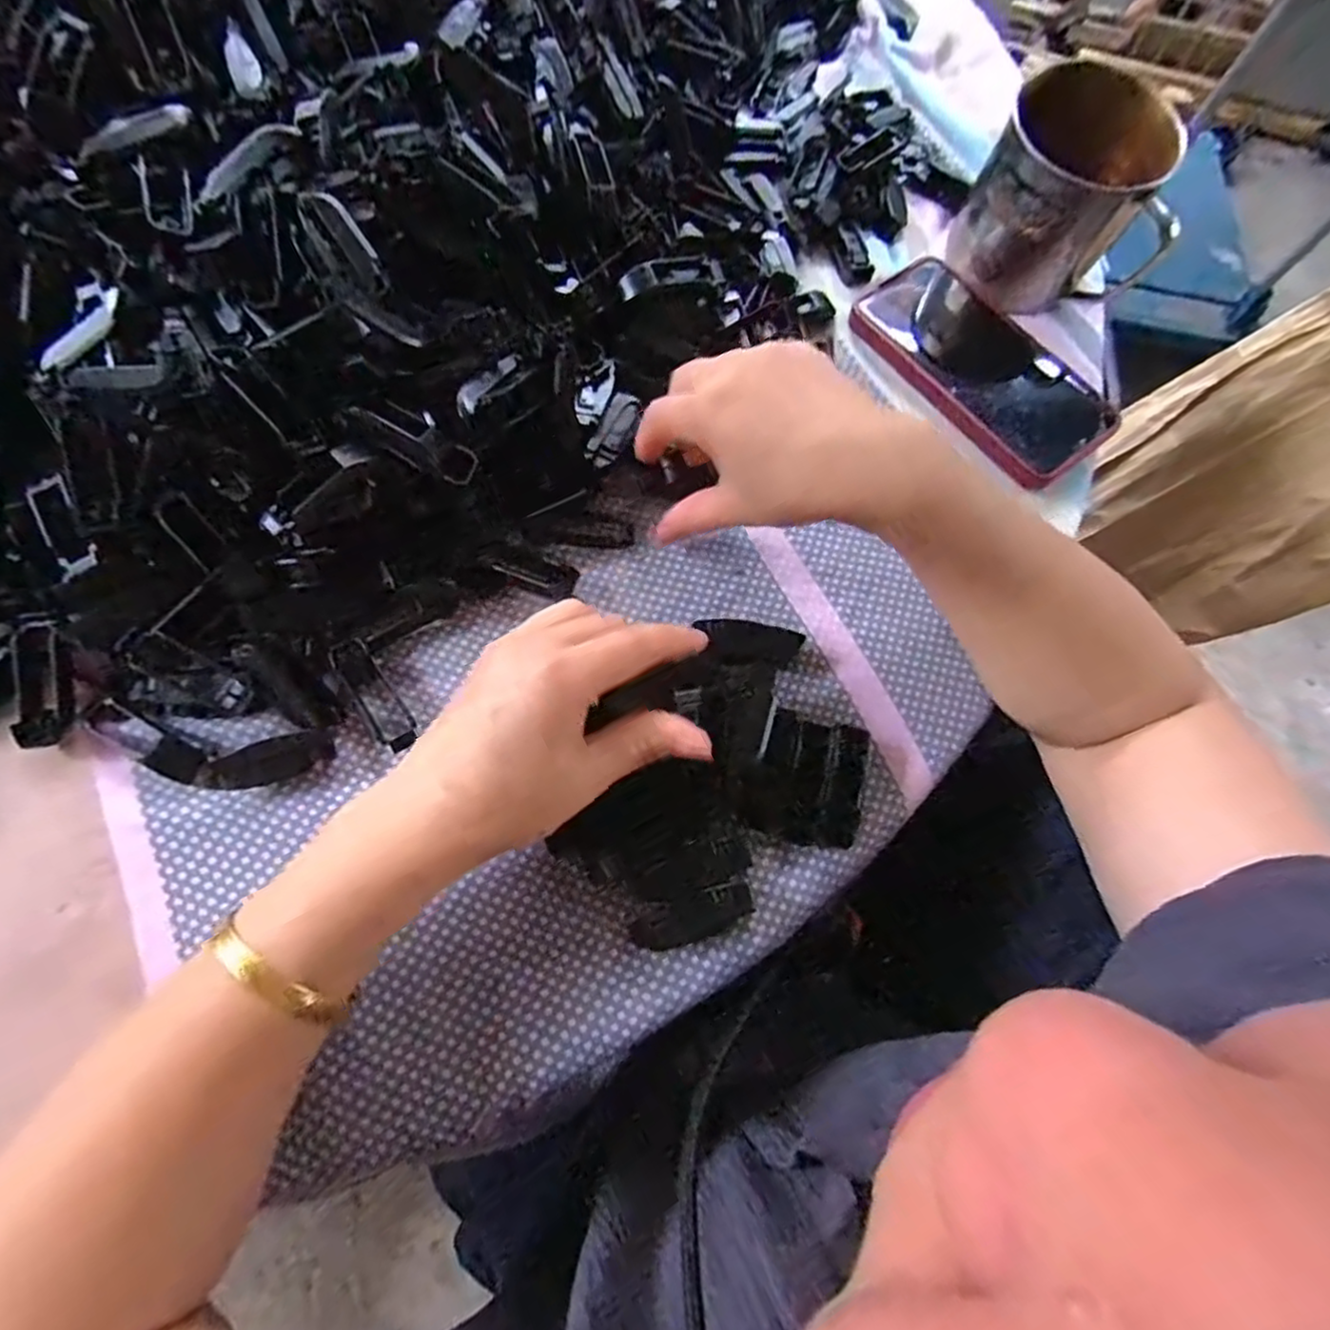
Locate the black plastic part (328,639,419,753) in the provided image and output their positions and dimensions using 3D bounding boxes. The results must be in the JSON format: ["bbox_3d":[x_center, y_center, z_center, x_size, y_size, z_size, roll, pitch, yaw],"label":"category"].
[{"bbox_3d":[-0.132,0.014,0.306,0.017,0.005,0.055,-32,85,-24],"label":"black plastic part"}]

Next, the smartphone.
[{"bbox_3d":[0.186,-0.176,0.394,0.081,0.016,0.156,-34,77,-15],"label":"smartphone"}]

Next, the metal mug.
[{"bbox_3d":[0.234,-0.272,0.397,0.102,0.089,0.087,19,70,1],"label":"metal mug"}]

